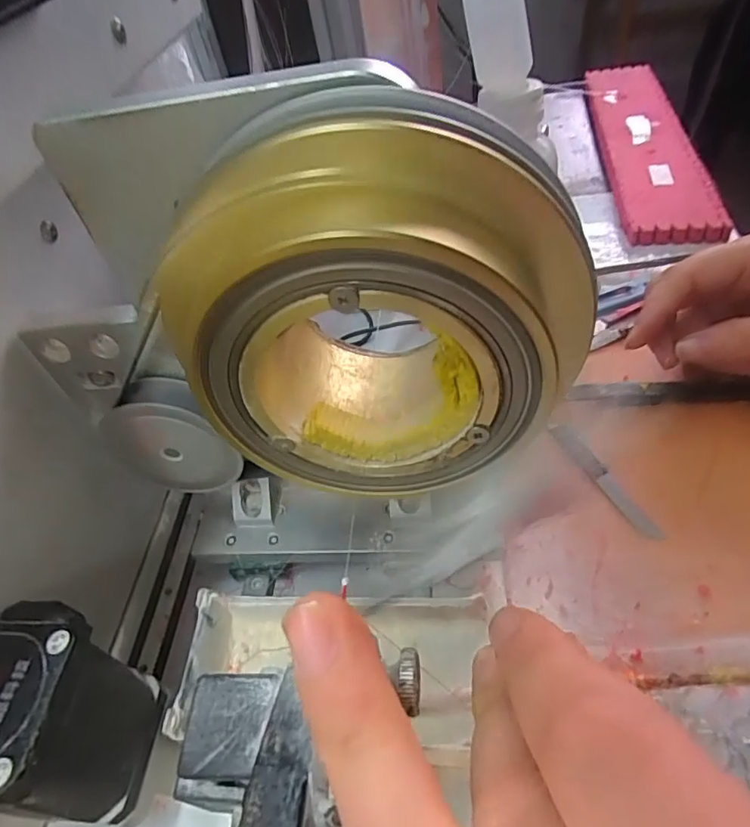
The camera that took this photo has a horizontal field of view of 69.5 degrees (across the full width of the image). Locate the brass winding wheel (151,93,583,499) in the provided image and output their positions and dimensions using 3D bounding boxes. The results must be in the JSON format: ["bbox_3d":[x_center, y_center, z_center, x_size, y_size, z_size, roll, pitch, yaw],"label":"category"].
[{"bbox_3d":[0.004,-0.024,0.146,0.103,0.098,0.041,0,47,8],"label":"brass winding wheel"}]

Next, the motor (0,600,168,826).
[{"bbox_3d":[-0.095,0.091,0.163,0.053,0.053,0.048,2,48,9],"label":"motor"}]

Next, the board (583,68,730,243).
[{"bbox_3d":[0.254,-0.262,0.515,0.074,0.023,0.346,1,49,12],"label":"board"}]

